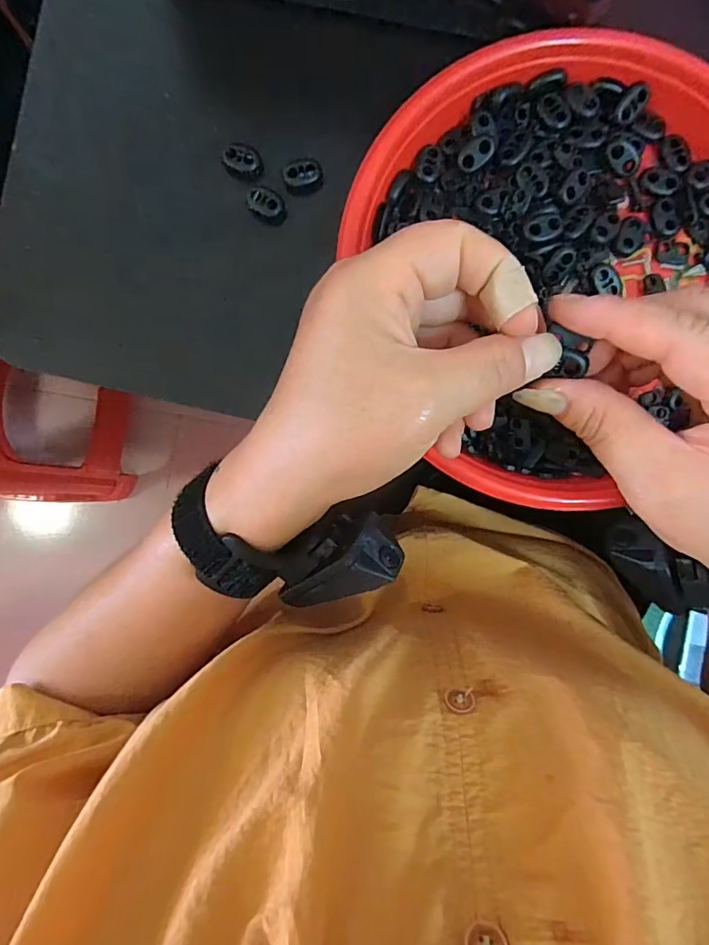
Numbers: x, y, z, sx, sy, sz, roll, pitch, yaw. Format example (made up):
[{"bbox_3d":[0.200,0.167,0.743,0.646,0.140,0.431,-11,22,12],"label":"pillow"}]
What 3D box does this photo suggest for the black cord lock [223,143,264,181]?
[{"bbox_3d":[-0.063,-0.176,0.277,0.021,0.010,0.016,7,91,0],"label":"black cord lock"}]

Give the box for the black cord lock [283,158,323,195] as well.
[{"bbox_3d":[-0.029,-0.168,0.278,0.022,0.011,0.013,-15,91,1],"label":"black cord lock"}]

